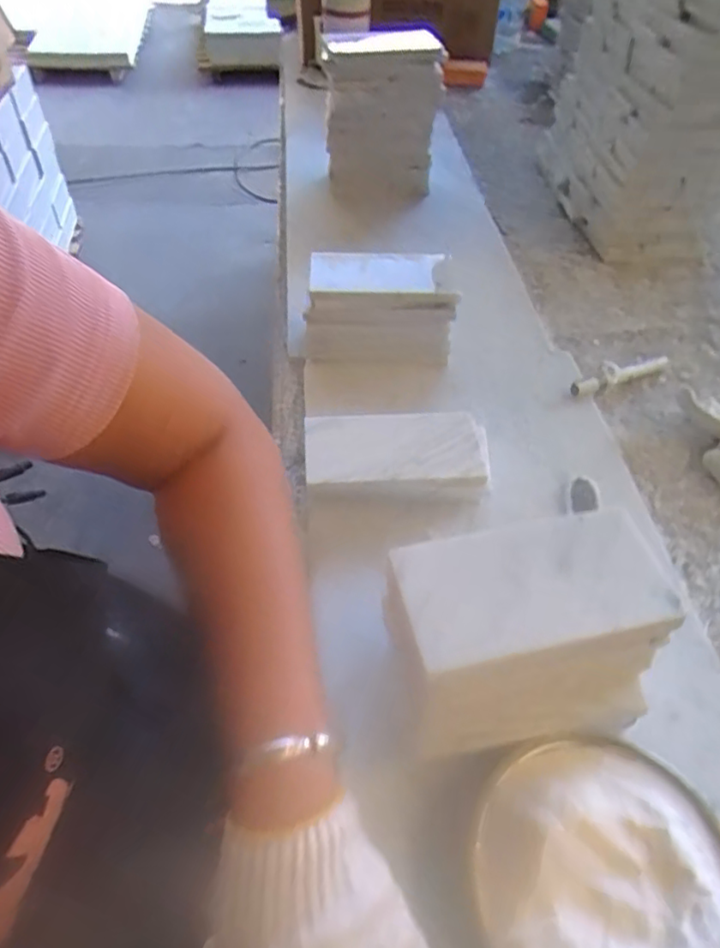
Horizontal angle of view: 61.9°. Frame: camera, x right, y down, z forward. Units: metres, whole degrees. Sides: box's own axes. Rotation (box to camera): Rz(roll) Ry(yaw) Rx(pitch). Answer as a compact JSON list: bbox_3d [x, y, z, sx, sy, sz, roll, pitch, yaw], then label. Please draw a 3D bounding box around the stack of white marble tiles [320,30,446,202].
[{"bbox_3d":[0.030,-0.483,0.812,0.152,0.188,0.142,2,50,-1],"label":"stack of white marble tiles"}]

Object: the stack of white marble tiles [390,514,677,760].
[{"bbox_3d":[0.095,0.097,0.363,0.157,0.092,0.102,-7,53,-7],"label":"stack of white marble tiles"}]

